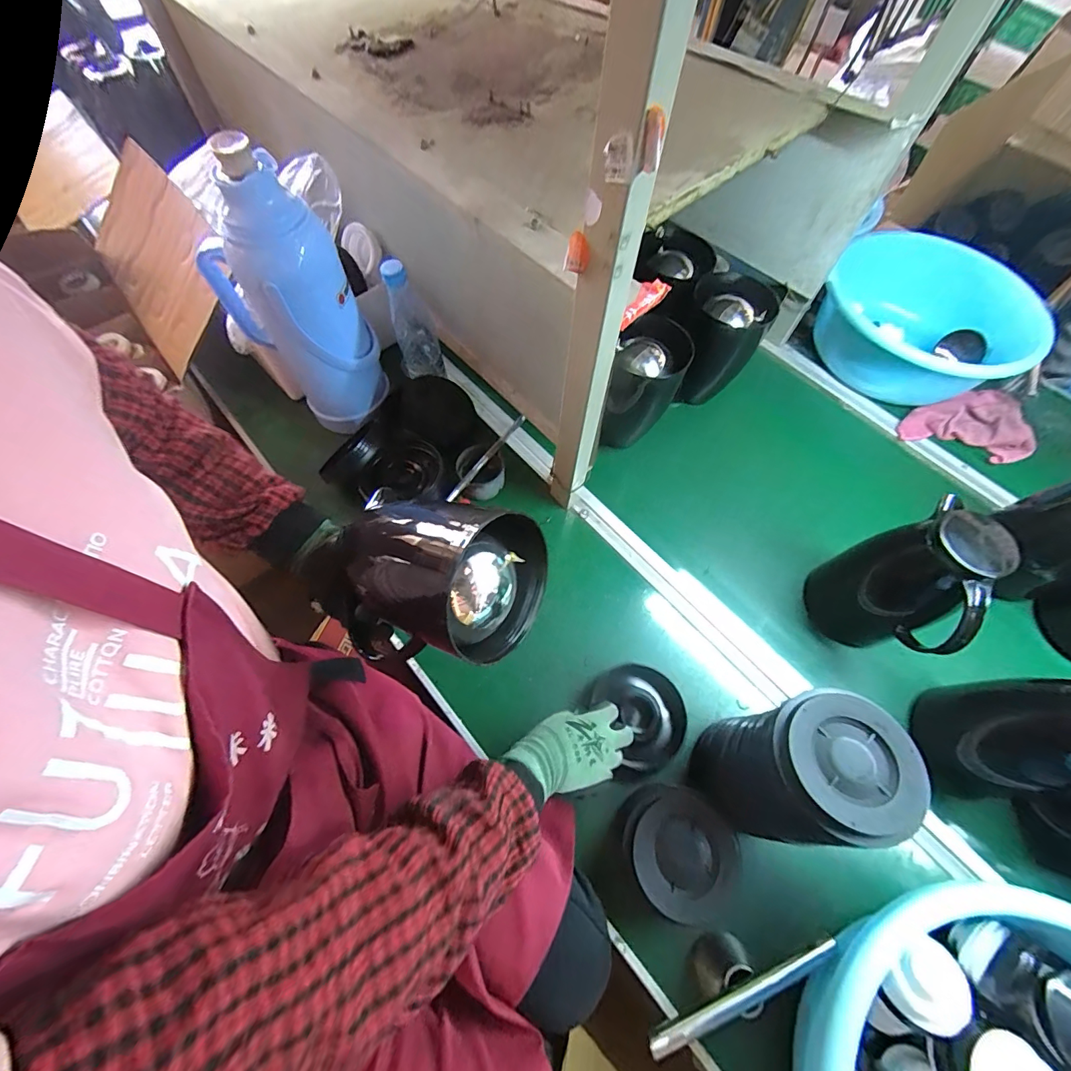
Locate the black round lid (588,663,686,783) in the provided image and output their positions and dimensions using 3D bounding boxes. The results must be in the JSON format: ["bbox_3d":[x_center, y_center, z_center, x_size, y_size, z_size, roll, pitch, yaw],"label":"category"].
[{"bbox_3d":[0.135,0.228,0.576,0.113,0.023,0.125,-18,64,-12],"label":"black round lid"}]

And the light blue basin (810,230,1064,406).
[{"bbox_3d":[0.729,-0.417,0.864,0.360,0.168,0.370,1,61,-2],"label":"light blue basin"}]

